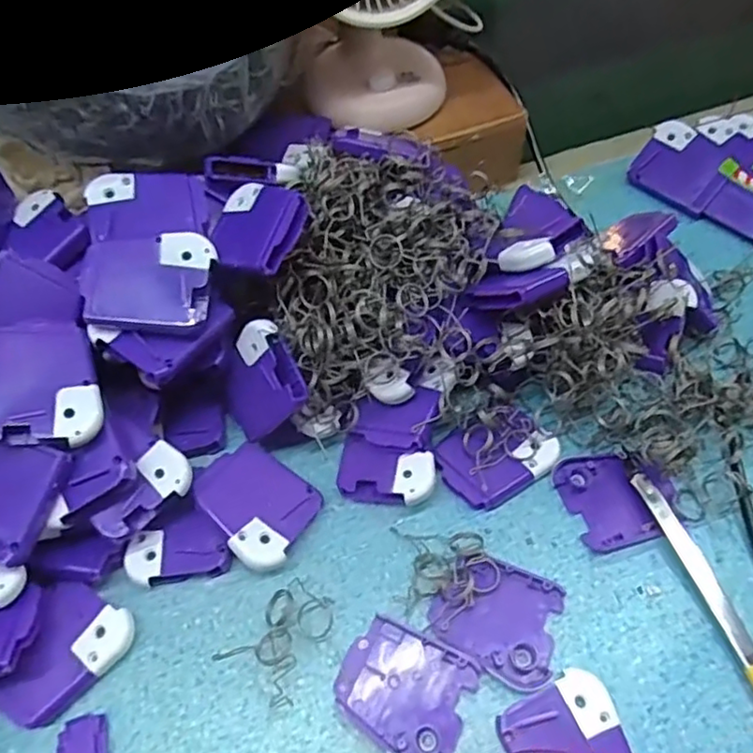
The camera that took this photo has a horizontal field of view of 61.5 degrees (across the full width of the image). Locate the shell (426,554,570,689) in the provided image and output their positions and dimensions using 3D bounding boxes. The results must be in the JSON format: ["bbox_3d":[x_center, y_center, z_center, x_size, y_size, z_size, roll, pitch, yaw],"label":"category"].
[{"bbox_3d":[0.059,0.118,0.310,0.060,0.006,0.051,18,58,12],"label":"shell"}]

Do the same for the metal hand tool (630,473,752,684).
[{"bbox_3d":[0.163,0.104,0.310,0.014,0.011,0.126,-15,58,-10],"label":"metal hand tool"}]

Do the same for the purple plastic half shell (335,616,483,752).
[{"bbox_3d":[0.013,0.147,0.293,0.060,0.004,0.052,21,59,13],"label":"purple plastic half shell"}]

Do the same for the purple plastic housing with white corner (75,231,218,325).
[{"bbox_3d":[-0.115,-0.048,0.317,0.061,0.007,0.048,1,76,-6],"label":"purple plastic housing with white corner"}]

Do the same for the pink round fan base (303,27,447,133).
[{"bbox_3d":[-0.001,-0.210,0.449,0.096,0.028,0.082,-3,56,1],"label":"pink round fan base"}]

